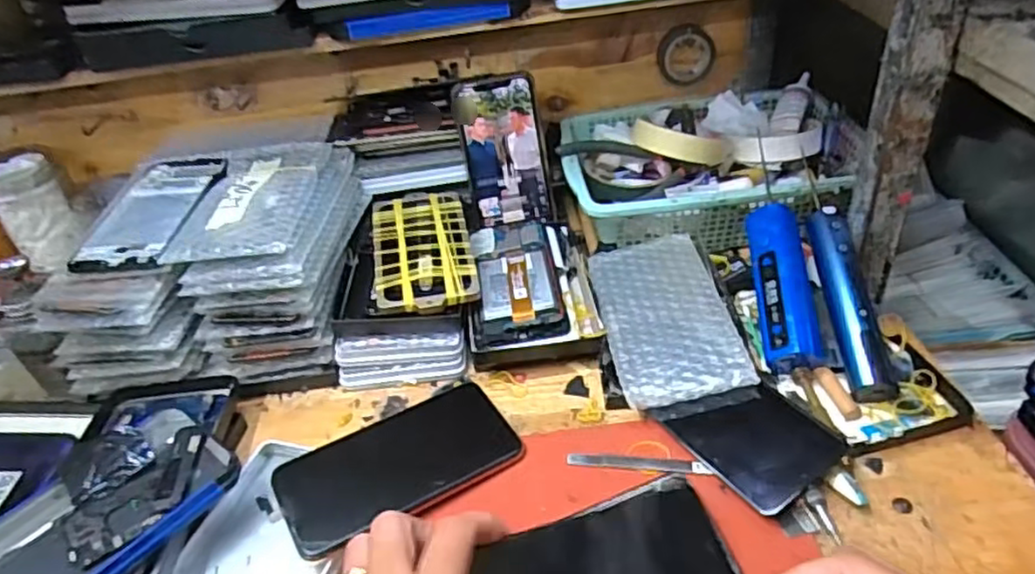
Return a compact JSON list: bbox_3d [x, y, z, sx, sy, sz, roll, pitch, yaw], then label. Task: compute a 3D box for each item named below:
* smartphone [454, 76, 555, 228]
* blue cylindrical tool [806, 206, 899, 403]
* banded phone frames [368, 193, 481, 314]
[{"bbox_3d":[-0.012,-0.126,0.648,0.074,0.136,0.005,-10,16,-1],"label":"smartphone"},{"bbox_3d":[0.249,0.009,0.512,0.034,0.029,0.153,-2,60,3],"label":"blue cylindrical tool"},{"bbox_3d":[-0.082,-0.034,0.592,0.083,0.026,0.155,-11,38,-4],"label":"banded phone frames"}]

